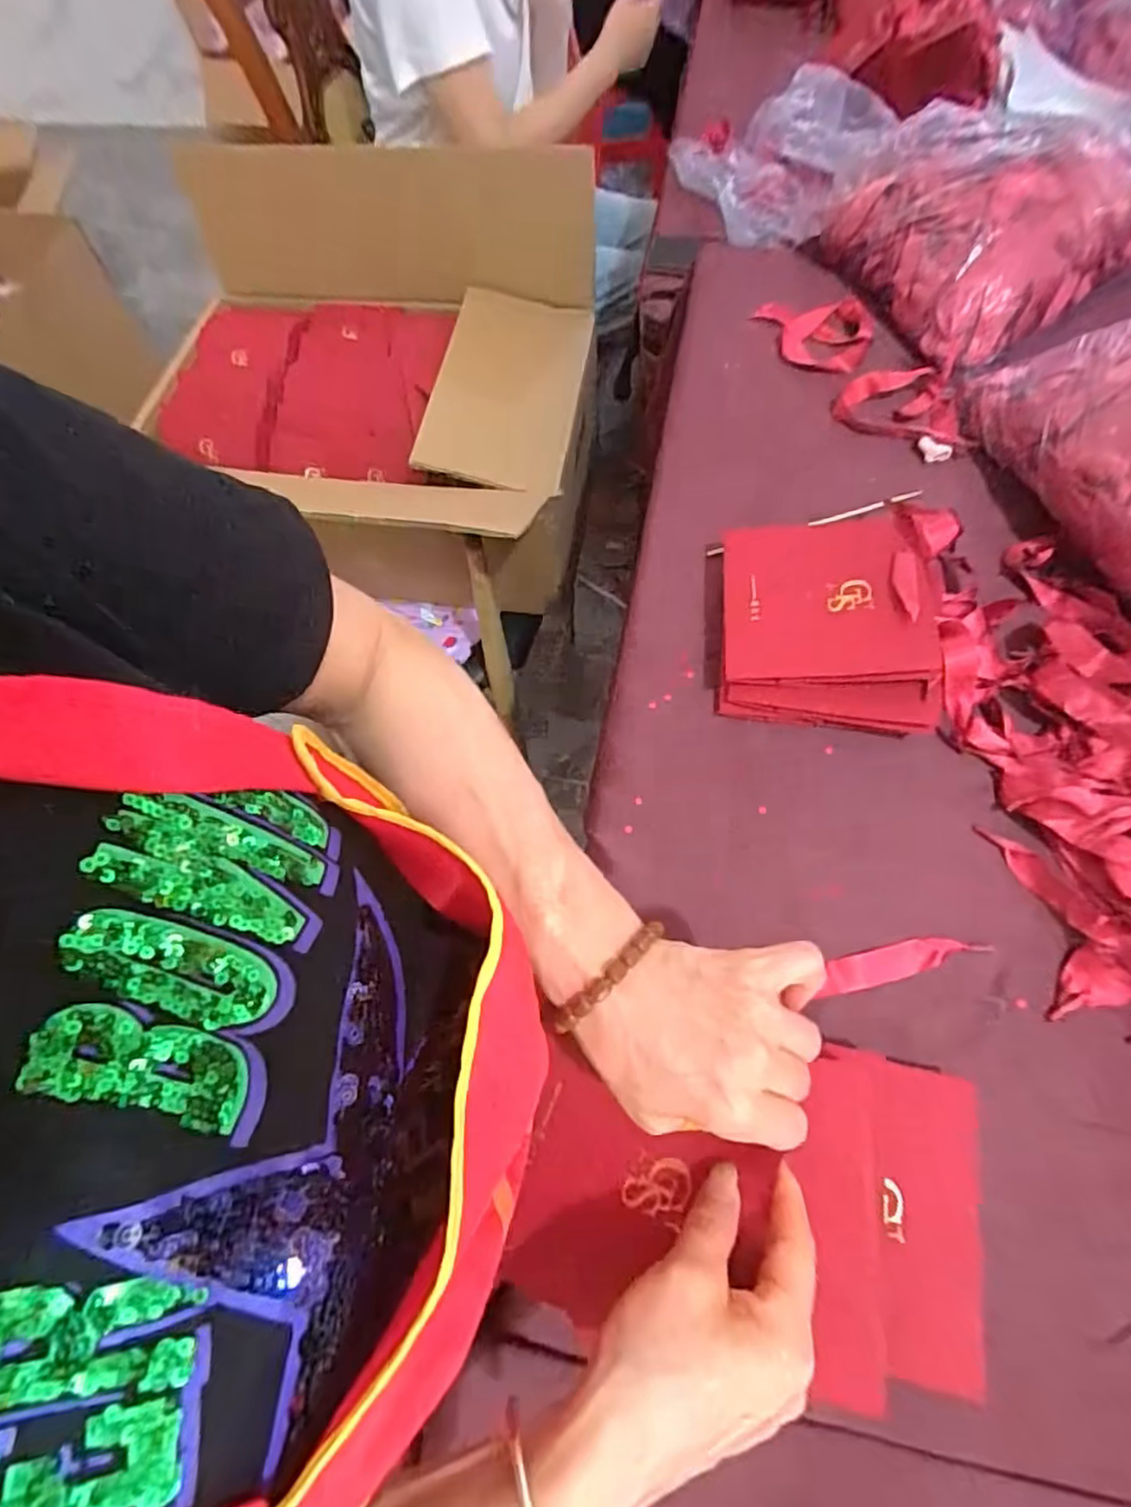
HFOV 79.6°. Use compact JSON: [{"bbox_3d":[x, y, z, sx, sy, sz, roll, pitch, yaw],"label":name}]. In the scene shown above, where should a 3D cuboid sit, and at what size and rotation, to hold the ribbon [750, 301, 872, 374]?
[{"bbox_3d":[0.247,-0.408,0.663,0.107,0.010,0.099,-3,65,1],"label":"ribbon"}]

